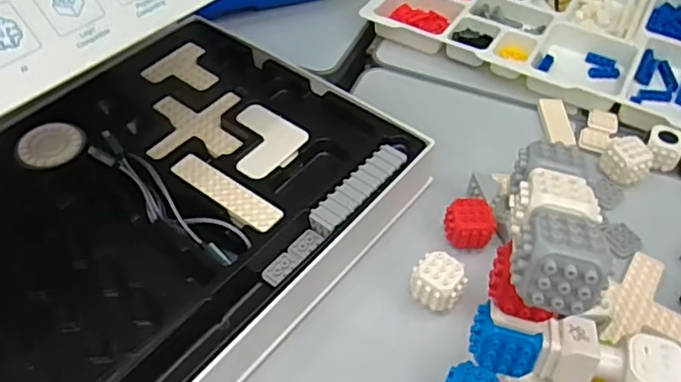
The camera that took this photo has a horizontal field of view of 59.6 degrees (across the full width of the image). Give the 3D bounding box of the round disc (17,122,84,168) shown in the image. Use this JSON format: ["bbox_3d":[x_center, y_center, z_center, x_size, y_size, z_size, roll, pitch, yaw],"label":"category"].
[{"bbox_3d":[-0.241,-0.038,0.496,0.048,0.009,0.046,1,49,-1],"label":"round disc"}]

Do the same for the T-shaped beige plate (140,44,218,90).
[{"bbox_3d":[-0.144,-0.113,0.556,0.067,0.004,0.061,33,59,26],"label":"T-shaped beige plate"}]

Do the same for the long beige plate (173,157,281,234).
[{"bbox_3d":[-0.091,0.003,0.468,0.104,0.008,0.028,32,55,23],"label":"long beige plate"}]

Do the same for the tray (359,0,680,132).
[{"bbox_3d":[0.252,-0.201,0.685,0.369,0.032,0.275,25,52,18],"label":"tray"}]

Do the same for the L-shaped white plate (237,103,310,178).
[{"bbox_3d":[-0.070,-0.042,0.503,0.069,0.005,0.069,30,54,22],"label":"L-shaped white plate"}]

